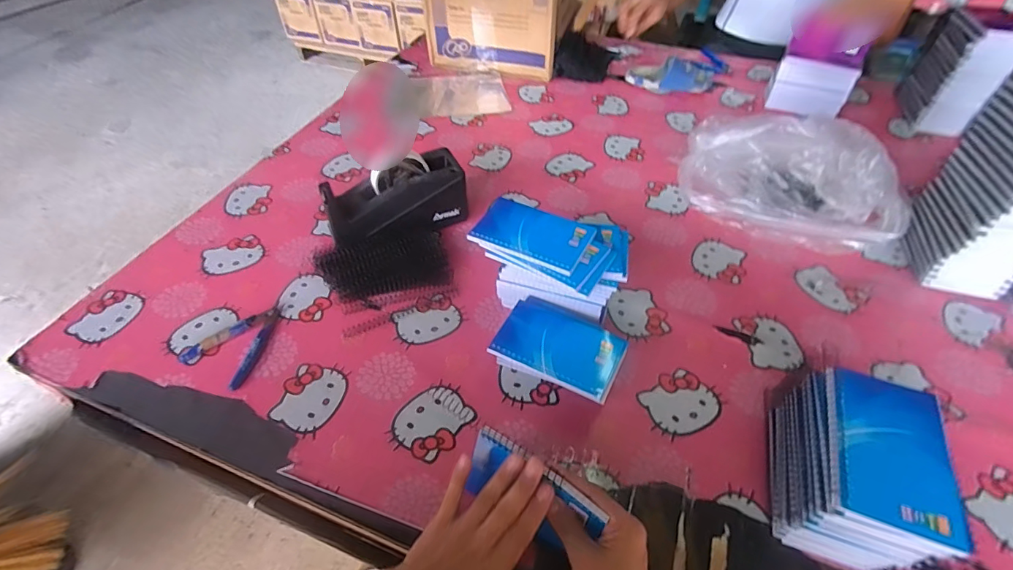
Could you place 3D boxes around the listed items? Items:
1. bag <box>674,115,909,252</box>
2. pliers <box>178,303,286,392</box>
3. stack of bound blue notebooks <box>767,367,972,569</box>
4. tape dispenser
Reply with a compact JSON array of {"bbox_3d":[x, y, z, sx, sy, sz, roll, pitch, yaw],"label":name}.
[{"bbox_3d":[0.427,-0.163,0.686,0.300,0.120,0.183,12,50,9],"label":"bag"},{"bbox_3d":[-0.316,0.064,0.553,0.089,0.011,0.114,22,53,17],"label":"pliers"},{"bbox_3d":[0.303,0.163,0.406,0.089,0.119,0.135,15,51,11],"label":"stack of bound blue notebooks"},{"bbox_3d":[-0.156,-0.117,0.653,0.199,0.097,0.086,-24,54,-20],"label":"tape dispenser"}]

